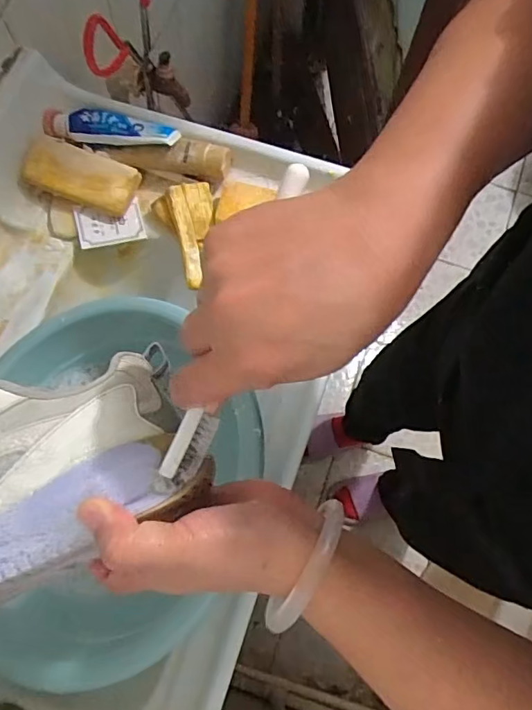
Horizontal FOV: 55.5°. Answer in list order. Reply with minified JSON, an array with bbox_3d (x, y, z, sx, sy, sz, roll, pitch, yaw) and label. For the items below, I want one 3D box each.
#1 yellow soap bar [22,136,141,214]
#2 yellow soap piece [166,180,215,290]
[{"bbox_3d":[-0.227,-0.222,0.622,0.130,0.037,0.061,18,74,4],"label":"yellow soap bar"},{"bbox_3d":[-0.092,-0.148,0.620,0.051,0.018,0.126,-1,88,-1],"label":"yellow soap piece"}]

